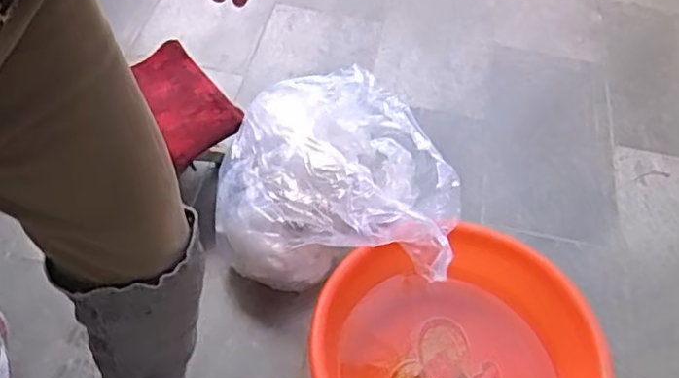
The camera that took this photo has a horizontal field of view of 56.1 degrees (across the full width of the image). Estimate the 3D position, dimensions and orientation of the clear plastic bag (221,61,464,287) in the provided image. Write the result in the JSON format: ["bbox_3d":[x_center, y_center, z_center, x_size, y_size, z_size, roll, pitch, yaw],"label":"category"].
[{"bbox_3d":[0.002,-0.010,1.186,0.432,0.278,0.360,19,53,8],"label":"clear plastic bag"}]

